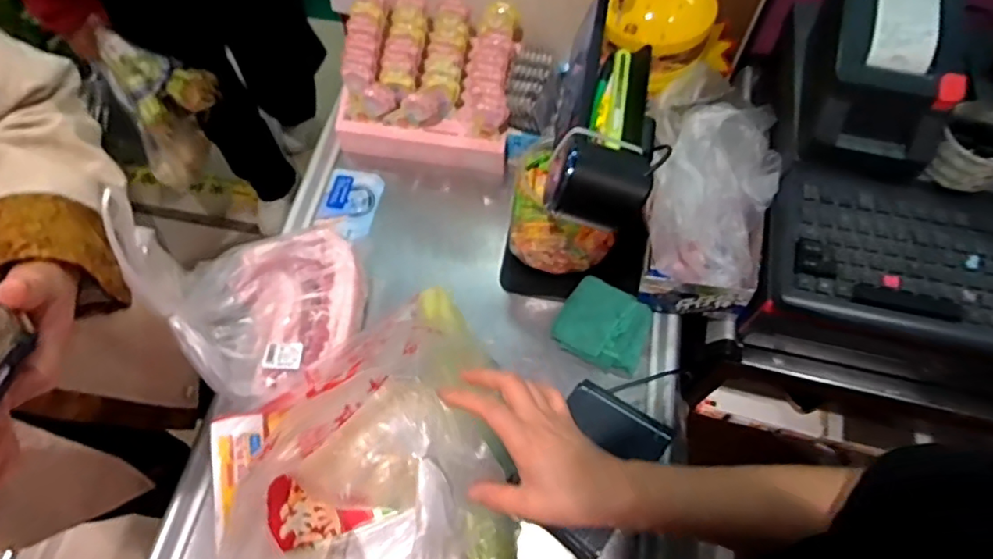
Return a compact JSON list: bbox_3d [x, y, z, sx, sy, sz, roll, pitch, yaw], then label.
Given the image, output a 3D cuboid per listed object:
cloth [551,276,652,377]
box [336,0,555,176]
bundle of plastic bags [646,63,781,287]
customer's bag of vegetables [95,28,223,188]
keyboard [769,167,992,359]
[{"bbox_3d":[0.129,0.055,0.697,0.109,0.032,0.093,26,66,12],"label":"cloth"},{"bbox_3d":[-0.075,-0.266,0.789,0.264,0.145,0.169,11,64,5],"label":"box"},{"bbox_3d":[0.247,-0.120,0.676,0.156,0.108,0.248,6,64,3],"label":"bundle of plastic bags"},{"bbox_3d":[-0.726,-0.374,1.303,0.225,0.371,0.117,-23,66,-11],"label":"customer's bag of vegetables"},{"bbox_3d":[0.499,-0.008,0.599,0.400,0.051,0.175,11,64,5],"label":"keyboard"}]

